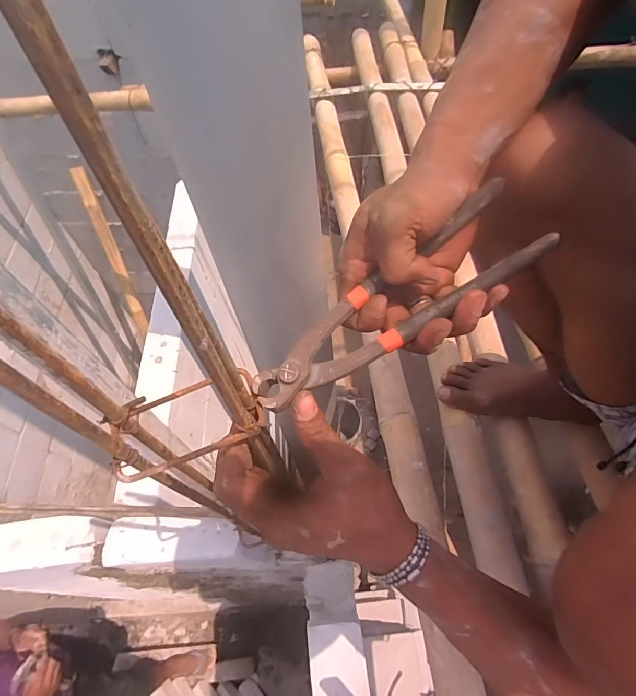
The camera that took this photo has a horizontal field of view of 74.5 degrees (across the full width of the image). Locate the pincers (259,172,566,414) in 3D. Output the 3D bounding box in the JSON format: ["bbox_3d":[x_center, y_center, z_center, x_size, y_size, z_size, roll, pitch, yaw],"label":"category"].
[{"bbox_3d":[0.051,-0.029,0.280,0.215,0.018,0.056,-35,59,2],"label":"pincers"}]

